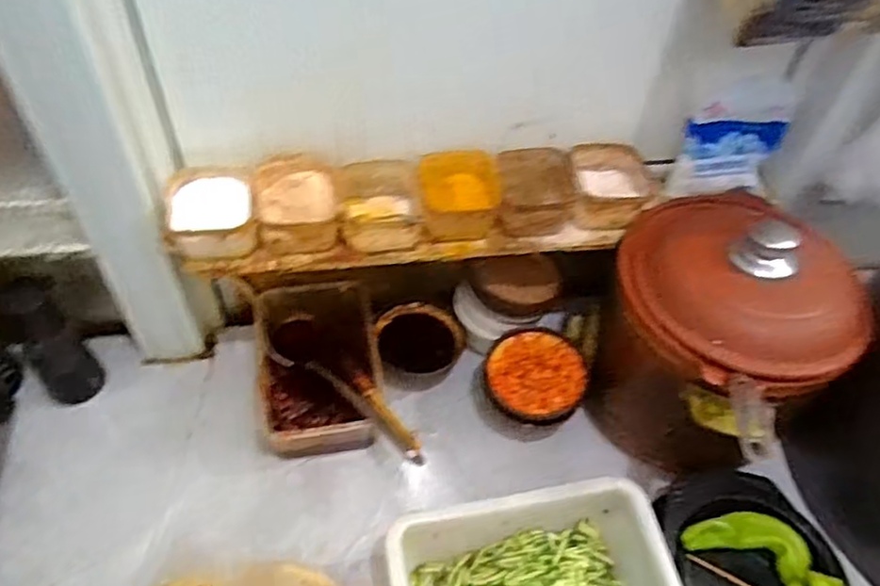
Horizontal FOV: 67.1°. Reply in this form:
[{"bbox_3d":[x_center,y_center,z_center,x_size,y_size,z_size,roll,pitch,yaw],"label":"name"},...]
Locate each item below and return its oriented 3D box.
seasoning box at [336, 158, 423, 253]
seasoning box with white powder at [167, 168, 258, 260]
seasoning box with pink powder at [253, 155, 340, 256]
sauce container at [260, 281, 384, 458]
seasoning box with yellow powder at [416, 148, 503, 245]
[{"bbox_3d":[-0.060,-0.085,0.676,0.081,0.060,0.082,-6,52,-10],"label":"seasoning box"},{"bbox_3d":[-0.223,-0.078,0.655,0.083,0.043,0.087,-5,52,-10],"label":"seasoning box with white powder"},{"bbox_3d":[-0.143,-0.088,0.667,0.082,0.051,0.087,-8,52,-12],"label":"seasoning box with pink powder"},{"bbox_3d":[-0.143,0.089,0.782,0.136,0.066,0.208,-3,52,-8],"label":"sauce container"},{"bbox_3d":[0.019,-0.100,0.688,0.083,0.058,0.074,-2,51,-7],"label":"seasoning box with yellow powder"}]

